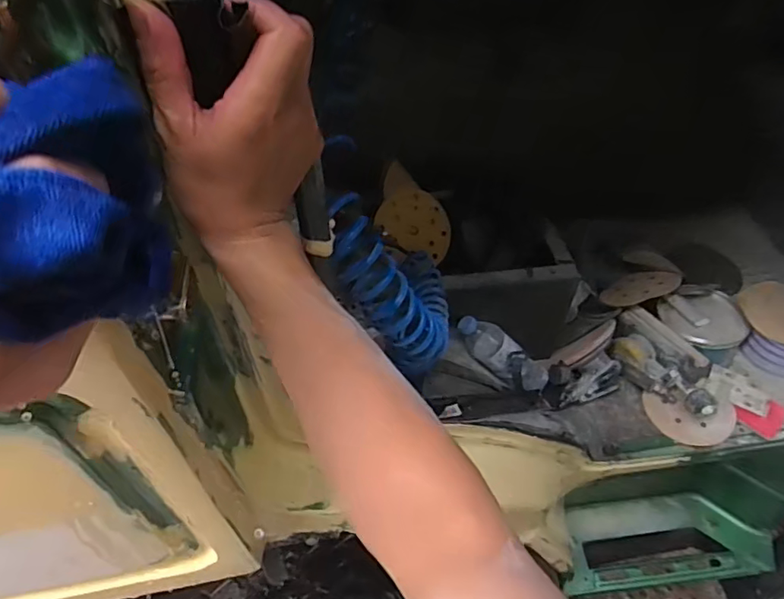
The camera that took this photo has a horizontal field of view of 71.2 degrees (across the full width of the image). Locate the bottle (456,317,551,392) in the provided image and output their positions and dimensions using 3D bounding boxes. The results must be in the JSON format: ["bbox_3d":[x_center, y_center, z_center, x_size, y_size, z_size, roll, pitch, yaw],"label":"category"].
[{"bbox_3d":[0.183,0.098,0.911,0.196,0.062,0.070,37,50,-21],"label":"bottle"}]

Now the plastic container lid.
[{"bbox_3d":[0.577,0.034,1.011,0.132,0.023,0.115,0,51,0],"label":"plastic container lid"}]

